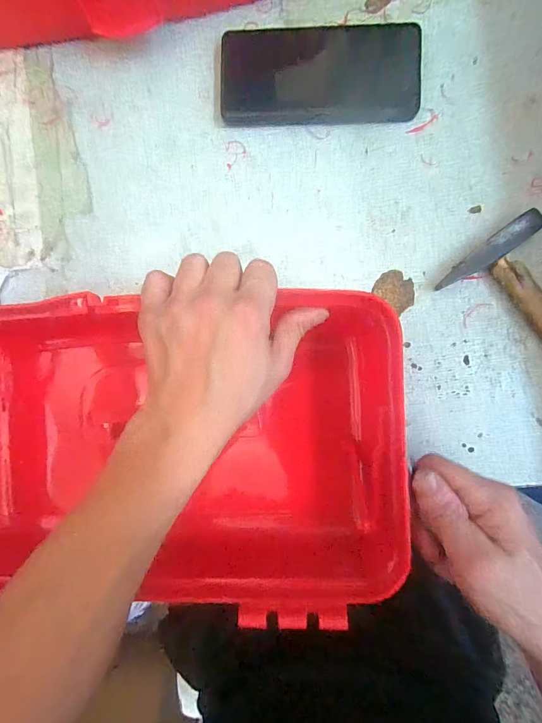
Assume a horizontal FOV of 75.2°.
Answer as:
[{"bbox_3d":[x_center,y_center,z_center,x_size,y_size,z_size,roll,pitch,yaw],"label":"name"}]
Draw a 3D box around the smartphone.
[{"bbox_3d":[0.041,-0.249,0.303,0.165,0.008,0.086,2,90,5],"label":"smartphone"}]

